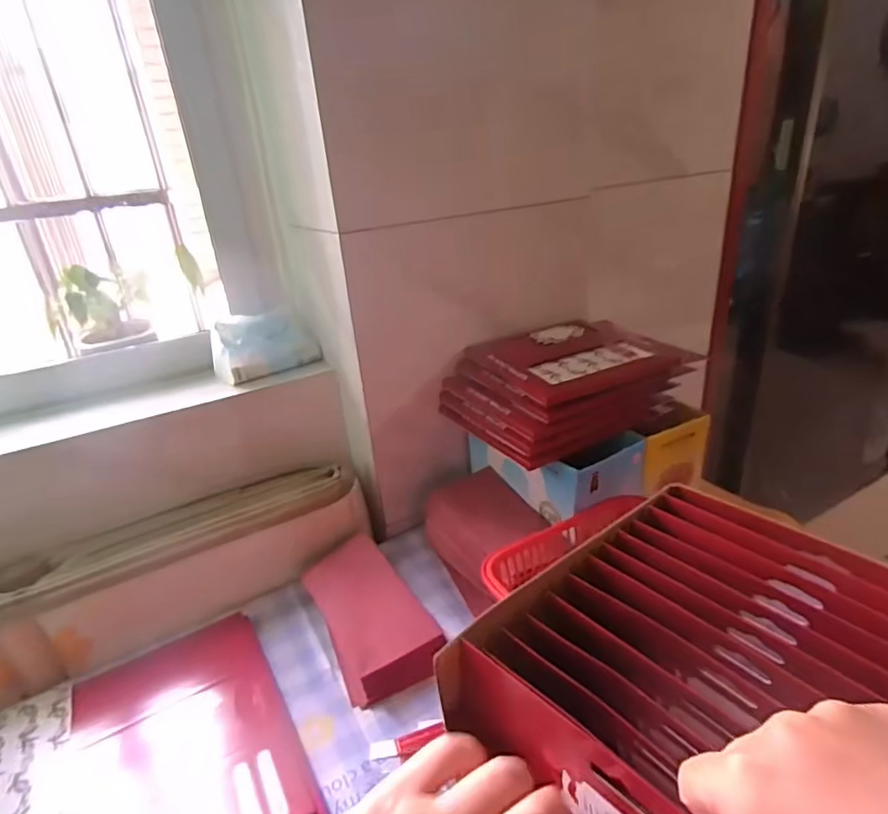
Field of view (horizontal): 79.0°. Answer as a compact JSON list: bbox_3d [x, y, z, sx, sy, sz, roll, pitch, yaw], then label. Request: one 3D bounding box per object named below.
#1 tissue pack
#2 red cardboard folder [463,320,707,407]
[{"bbox_3d":[-0.245,-0.087,0.740,0.065,0.074,0.128,15,32,37],"label":"tissue pack"},{"bbox_3d":[0.172,-0.070,0.675,0.223,0.026,0.186,-15,27,-20],"label":"red cardboard folder"}]

